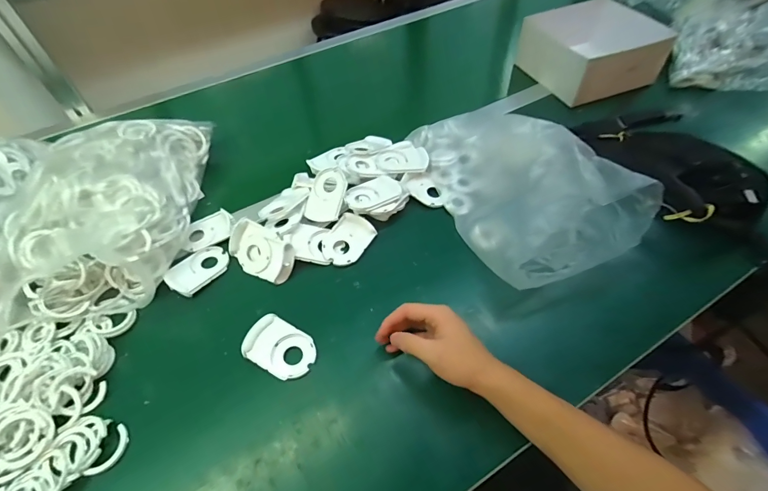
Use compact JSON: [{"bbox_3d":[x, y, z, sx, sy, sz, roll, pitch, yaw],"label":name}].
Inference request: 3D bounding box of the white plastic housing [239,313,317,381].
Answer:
[{"bbox_3d":[-0.124,0.122,0.450,0.083,0.019,0.057,21,58,19],"label":"white plastic housing"}]

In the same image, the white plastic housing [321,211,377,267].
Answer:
[{"bbox_3d":[-0.053,-0.009,0.540,0.054,0.016,0.078,27,60,22],"label":"white plastic housing"}]

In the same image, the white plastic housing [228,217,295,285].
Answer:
[{"bbox_3d":[-0.172,0.010,0.528,0.107,0.018,0.063,28,96,20],"label":"white plastic housing"}]

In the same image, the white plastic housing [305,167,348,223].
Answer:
[{"bbox_3d":[-0.085,-0.075,0.560,0.058,0.014,0.083,5,76,19],"label":"white plastic housing"}]

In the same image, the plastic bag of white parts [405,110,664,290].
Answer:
[{"bbox_3d":[0.197,-0.115,0.553,0.228,0.108,0.337,-20,55,-11],"label":"plastic bag of white parts"}]

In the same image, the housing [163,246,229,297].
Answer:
[{"bbox_3d":[-0.260,0.032,0.527,0.059,0.014,0.084,32,61,24],"label":"housing"}]

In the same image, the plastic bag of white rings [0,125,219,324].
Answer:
[{"bbox_3d":[-0.390,-0.064,0.548,0.197,0.112,0.334,-5,53,0],"label":"plastic bag of white rings"}]

